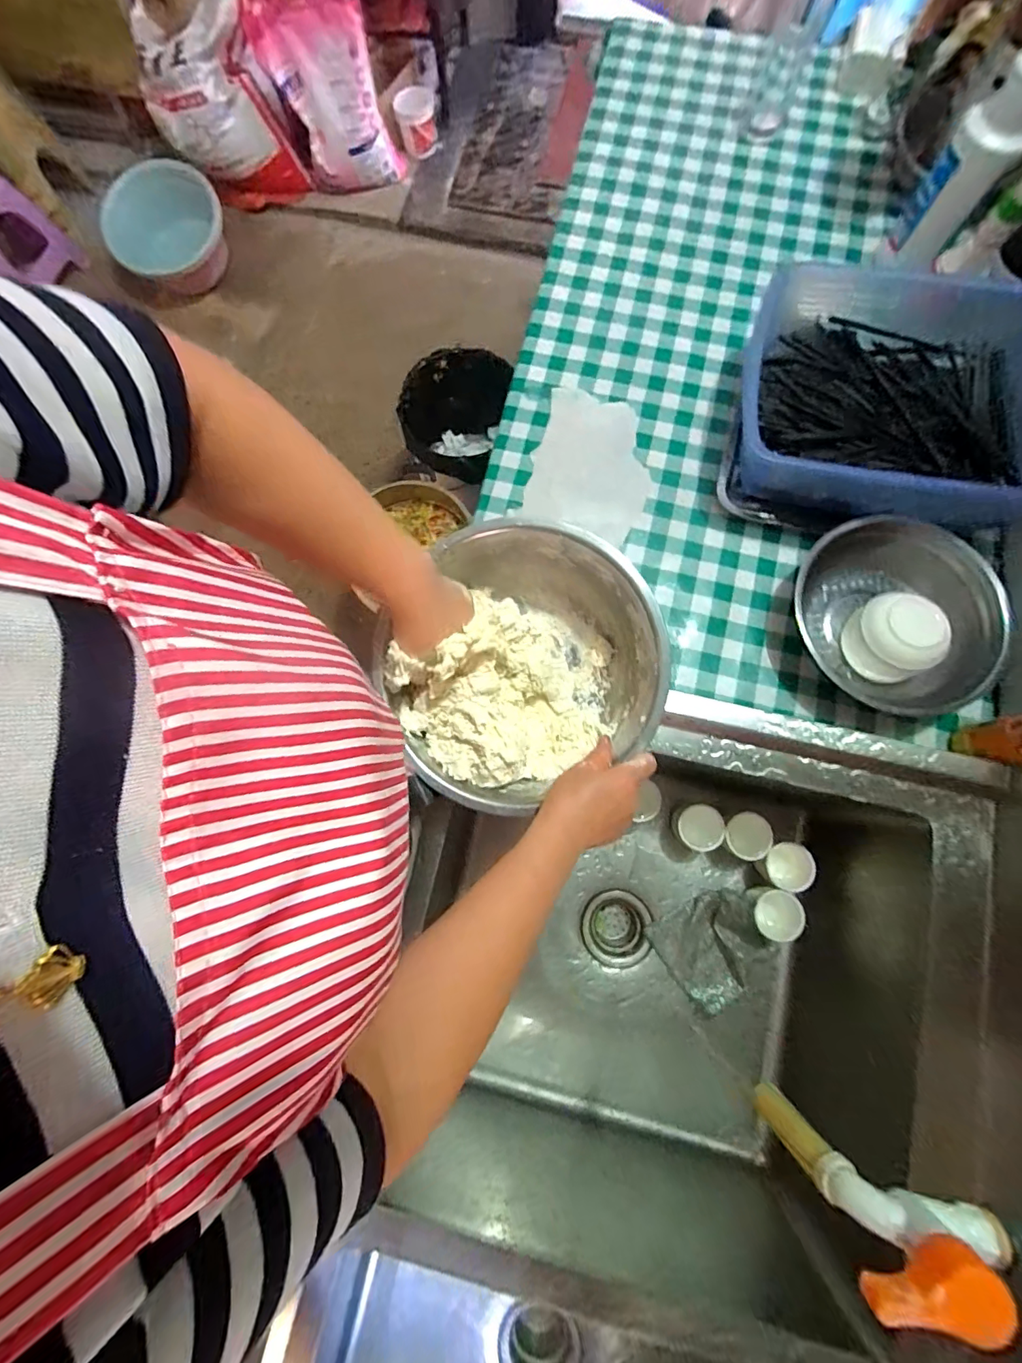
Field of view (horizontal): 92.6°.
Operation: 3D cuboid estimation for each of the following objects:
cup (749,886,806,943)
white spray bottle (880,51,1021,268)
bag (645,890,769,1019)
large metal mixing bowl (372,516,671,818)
[{"bbox_3d":[0.380,0.331,0.707,0.060,0.065,0.060,0,79,1],"label":"cup"},{"bbox_3d":[0.597,-0.666,0.603,0.097,0.255,0.067,40,82,8],"label":"white spray bottle"},{"bbox_3d":[0.307,0.402,0.727,0.151,0.042,0.147,-35,80,-6],"label":"bag"},{"bbox_3d":[0.008,-0.017,0.506,0.259,0.141,0.251,0,79,1],"label":"large metal mixing bowl"}]

